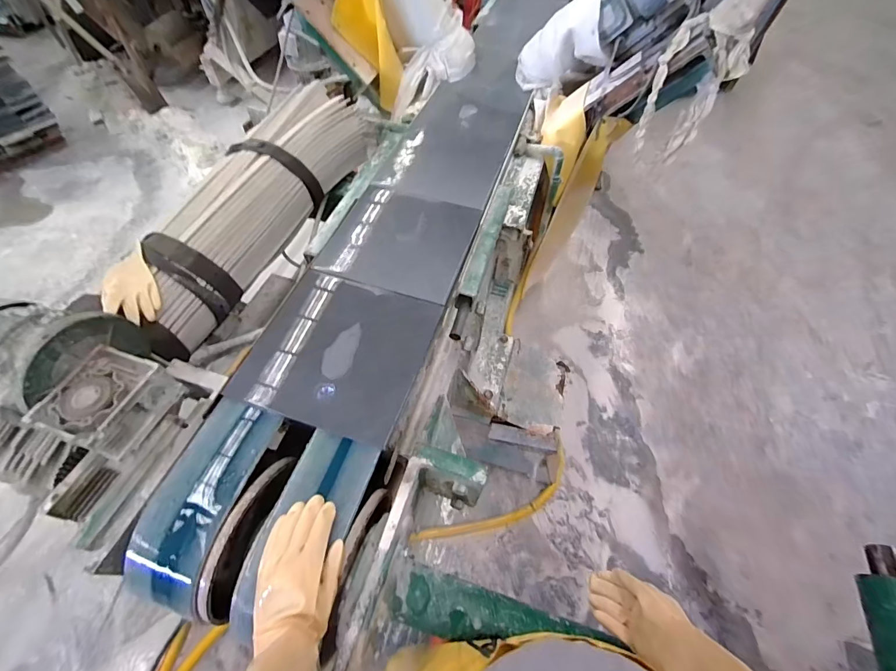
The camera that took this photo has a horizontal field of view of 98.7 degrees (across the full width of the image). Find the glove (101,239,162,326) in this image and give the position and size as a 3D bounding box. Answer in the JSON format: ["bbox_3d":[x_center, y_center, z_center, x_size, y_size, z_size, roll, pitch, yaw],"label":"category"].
[{"bbox_3d":[-0.712,-0.115,0.858,0.103,0.041,0.218,-26,61,-18],"label":"glove"}]

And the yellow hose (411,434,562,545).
[{"bbox_3d":[0.182,0.553,1.276,0.609,0.030,0.154,-27,62,-19],"label":"yellow hose"}]

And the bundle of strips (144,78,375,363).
[{"bbox_3d":[-0.519,-0.351,1.044,0.239,0.183,0.889,22,58,12],"label":"bundle of strips"}]

